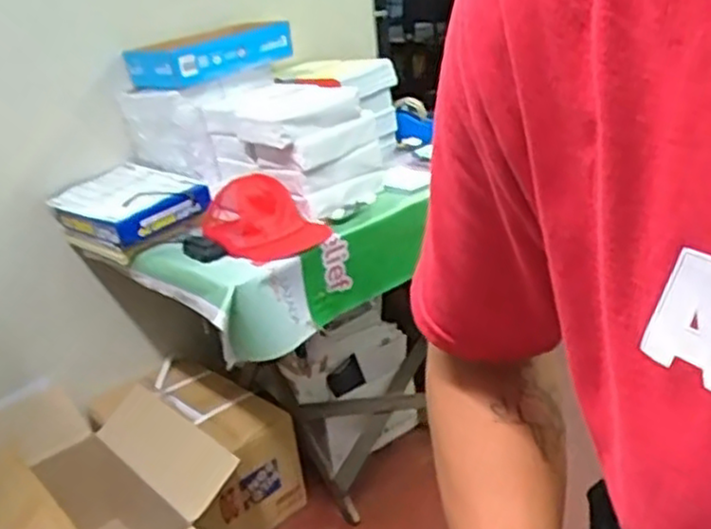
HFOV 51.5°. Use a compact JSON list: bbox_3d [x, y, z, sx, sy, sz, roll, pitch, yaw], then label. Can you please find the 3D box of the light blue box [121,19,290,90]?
[{"bbox_3d":[-0.354,-0.492,1.722,0.302,0.106,0.271,-25,29,-37],"label":"light blue box"}]

